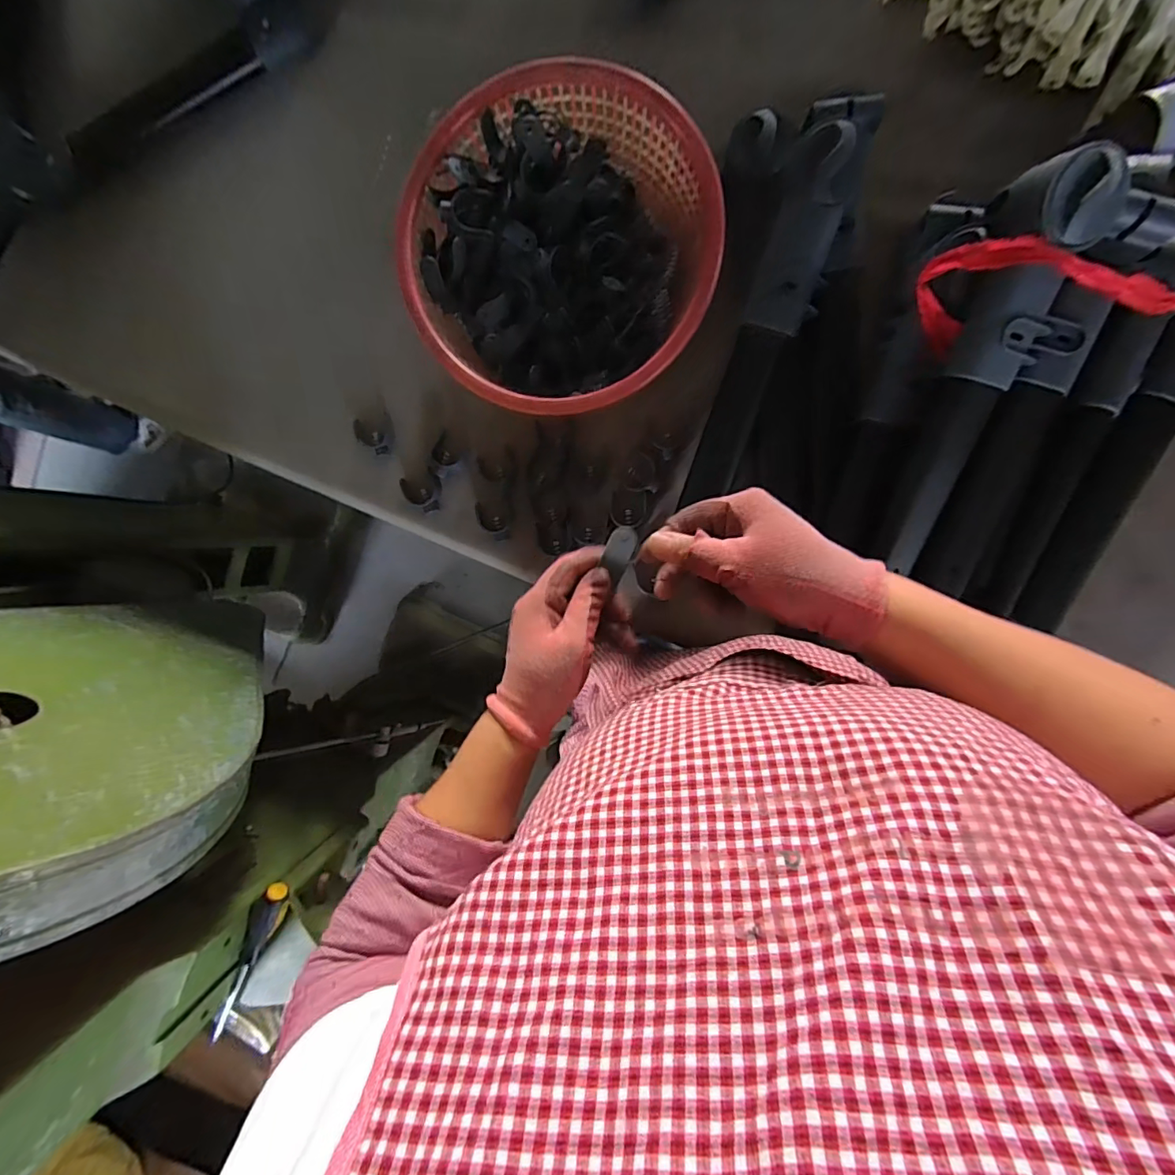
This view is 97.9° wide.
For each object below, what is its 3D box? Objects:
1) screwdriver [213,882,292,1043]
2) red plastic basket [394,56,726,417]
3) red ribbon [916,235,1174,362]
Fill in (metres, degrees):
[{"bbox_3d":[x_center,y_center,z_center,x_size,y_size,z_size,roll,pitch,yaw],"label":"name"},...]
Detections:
[{"bbox_3d":[-0.404,0.442,0.606,0.034,0.035,0.227,30,98,4],"label":"screwdriver"},{"bbox_3d":[-0.024,-0.322,0.514,0.291,0.091,0.290,1,95,7],"label":"red plastic basket"},{"bbox_3d":[0.479,-0.237,0.394,0.401,0.159,0.082,0,95,7],"label":"red ribbon"}]

